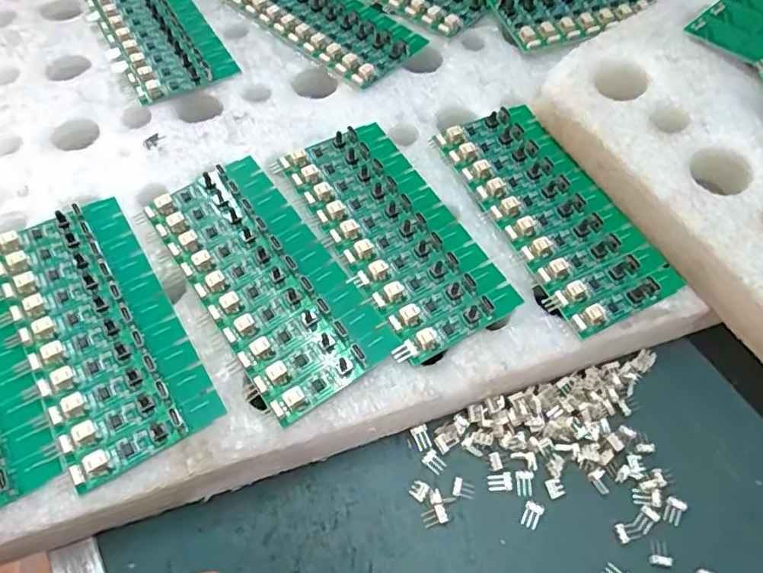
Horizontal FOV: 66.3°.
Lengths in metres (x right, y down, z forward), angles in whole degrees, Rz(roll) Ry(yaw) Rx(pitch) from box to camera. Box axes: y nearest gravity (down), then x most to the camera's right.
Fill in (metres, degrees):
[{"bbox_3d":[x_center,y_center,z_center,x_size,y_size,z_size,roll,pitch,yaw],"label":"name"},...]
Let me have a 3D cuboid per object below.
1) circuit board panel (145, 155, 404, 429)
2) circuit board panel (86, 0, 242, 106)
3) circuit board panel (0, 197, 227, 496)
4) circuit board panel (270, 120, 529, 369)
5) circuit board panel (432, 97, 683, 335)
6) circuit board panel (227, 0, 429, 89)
[{"bbox_3d":[-0.055,-0.007,0.277,0.062,0.011,0.136,-31,64,-18],"label":"circuit board panel"},{"bbox_3d":[-0.151,-0.174,0.379,0.064,0.005,0.145,-26,63,-15],"label":"circuit board panel"},{"bbox_3d":[-0.128,0.015,0.262,0.061,0.008,0.136,-28,63,-16],"label":"circuit board panel"},{"bbox_3d":[0.006,-0.031,0.293,0.067,0.006,0.136,-26,62,-15],"label":"circuit board panel"},{"bbox_3d":[0.087,-0.041,0.302,0.064,0.011,0.136,-23,62,-14],"label":"circuit board panel"},{"bbox_3d":[-0.040,-0.179,0.381,0.134,0.006,0.061,39,66,20],"label":"circuit board panel"}]

